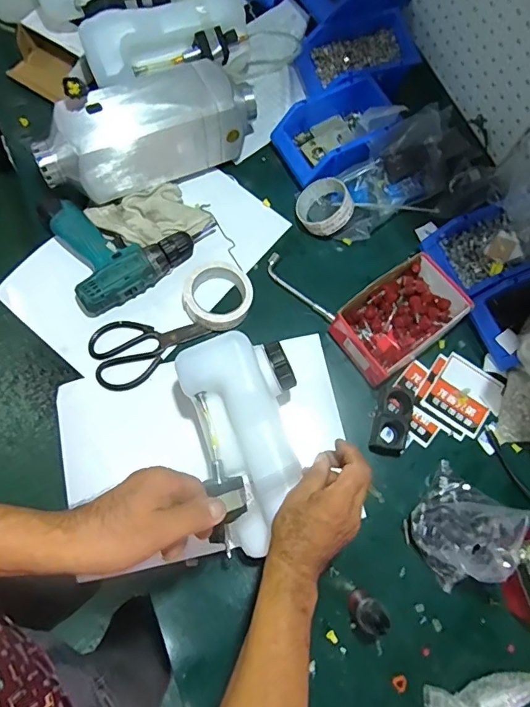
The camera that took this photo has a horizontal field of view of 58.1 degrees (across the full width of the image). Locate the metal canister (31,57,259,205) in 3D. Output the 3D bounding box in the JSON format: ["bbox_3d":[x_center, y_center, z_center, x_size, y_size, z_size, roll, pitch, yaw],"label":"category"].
[{"bbox_3d":[-0.177,-0.339,0.747,0.340,0.132,0.126,-27,76,-9],"label":"metal canister"}]

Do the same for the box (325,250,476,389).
[{"bbox_3d":[0.195,-0.052,0.698,0.187,0.056,0.116,-36,77,-12],"label":"box"}]

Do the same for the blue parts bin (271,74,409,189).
[{"bbox_3d":[0.123,-0.363,0.772,0.197,0.082,0.124,-28,76,-10],"label":"blue parts bin"}]

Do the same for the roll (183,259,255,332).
[{"bbox_3d":[-0.066,-0.084,0.711,0.098,0.044,0.103,1,73,-2],"label":"roll"}]

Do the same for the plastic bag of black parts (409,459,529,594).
[{"bbox_3d":[0.249,0.219,0.601,0.116,0.095,0.105,-42,79,-13],"label":"plastic bag of black parts"}]

